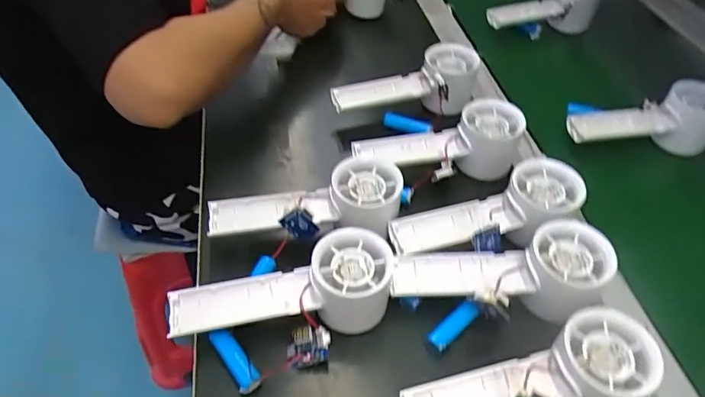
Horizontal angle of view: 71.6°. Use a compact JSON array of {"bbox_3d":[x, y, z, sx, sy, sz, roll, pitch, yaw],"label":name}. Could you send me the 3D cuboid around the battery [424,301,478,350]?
[{"bbox_3d":[0.074,0.093,0.358,0.050,0.014,0.014,-34,57,-28],"label":"battery"}]

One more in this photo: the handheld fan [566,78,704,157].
[{"bbox_3d":[0.302,-0.085,0.510,0.156,0.061,0.047,-1,48,-2],"label":"handheld fan"}]

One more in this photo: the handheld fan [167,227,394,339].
[{"bbox_3d":[-0.048,0.072,0.346,0.156,0.049,0.055,-13,49,-13],"label":"handheld fan"}]

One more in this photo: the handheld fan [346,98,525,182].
[{"bbox_3d":[0.080,-0.053,0.471,0.154,0.065,0.053,1,48,-1],"label":"handheld fan"}]

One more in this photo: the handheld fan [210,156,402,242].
[{"bbox_3d":[-0.038,0.006,0.404,0.160,0.042,0.064,-11,48,6],"label":"handheld fan"}]

